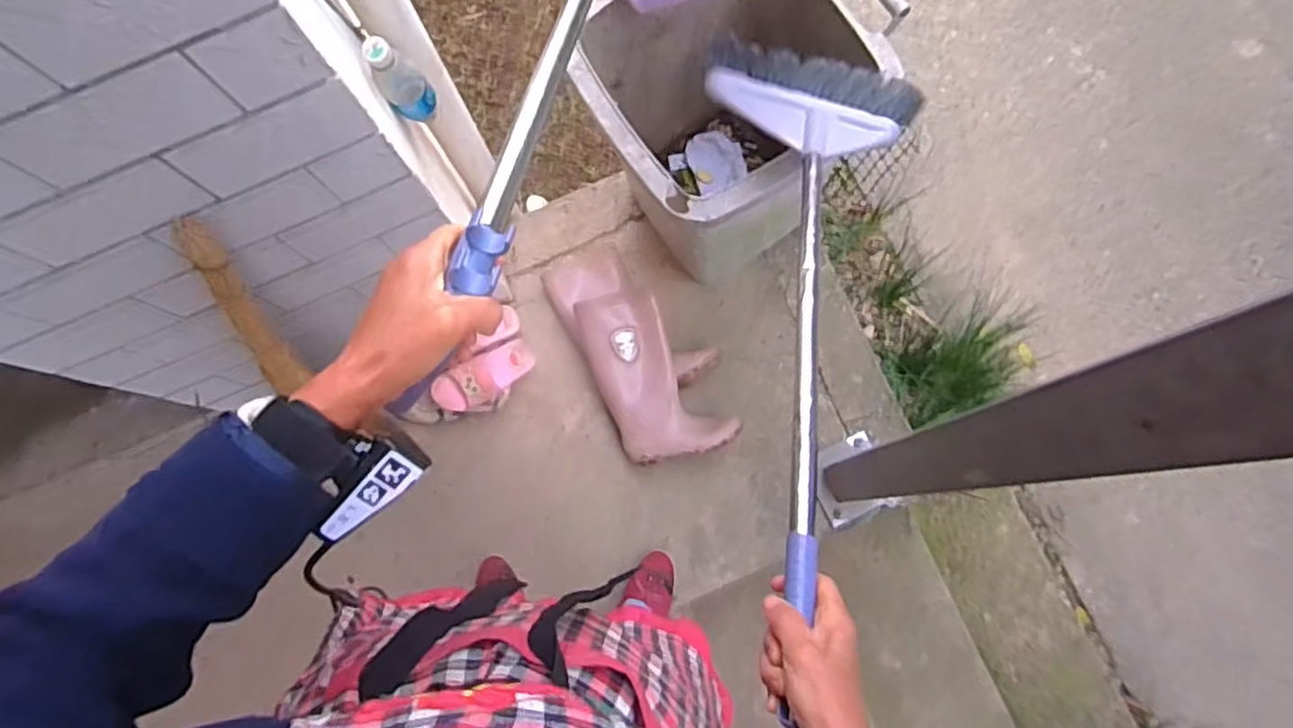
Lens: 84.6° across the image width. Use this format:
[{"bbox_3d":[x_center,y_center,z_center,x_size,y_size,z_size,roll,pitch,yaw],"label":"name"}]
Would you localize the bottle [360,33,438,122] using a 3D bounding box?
[{"bbox_3d":[-0.327,-0.380,0.946,0.059,0.152,0.052,-27,81,-5],"label":"bottle"}]

